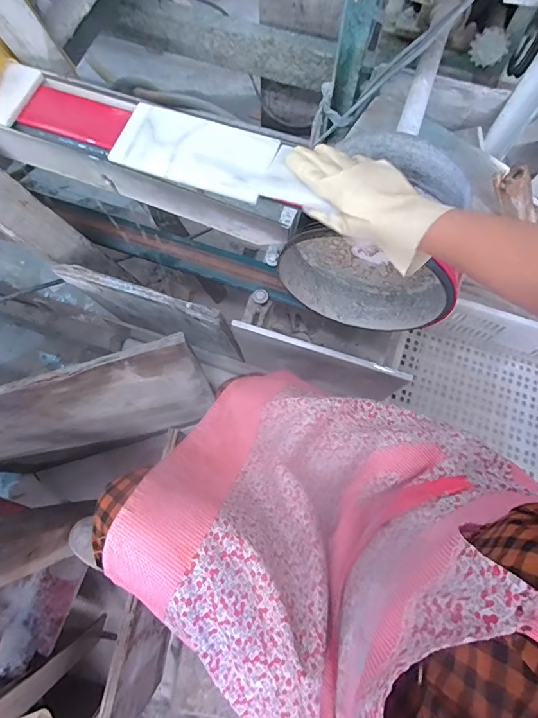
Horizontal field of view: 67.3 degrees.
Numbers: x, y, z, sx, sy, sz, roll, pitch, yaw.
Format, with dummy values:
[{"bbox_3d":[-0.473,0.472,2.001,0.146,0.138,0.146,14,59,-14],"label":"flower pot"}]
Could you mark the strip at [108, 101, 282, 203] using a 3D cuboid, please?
[{"bbox_3d":[-0.096,-0.271,0.522,0.203,0.013,0.102,17,72,5],"label":"strip"}]

